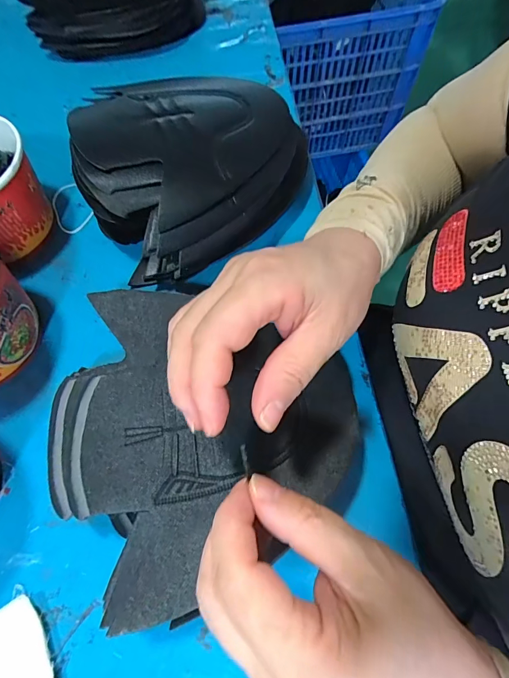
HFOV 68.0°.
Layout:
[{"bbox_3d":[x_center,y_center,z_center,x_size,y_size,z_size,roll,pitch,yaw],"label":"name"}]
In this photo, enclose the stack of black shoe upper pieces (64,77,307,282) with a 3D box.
[{"bbox_3d":[-0.052,-0.158,0.352,0.202,0.088,0.181,-29,68,-11],"label":"stack of black shoe upper pieces"}]

